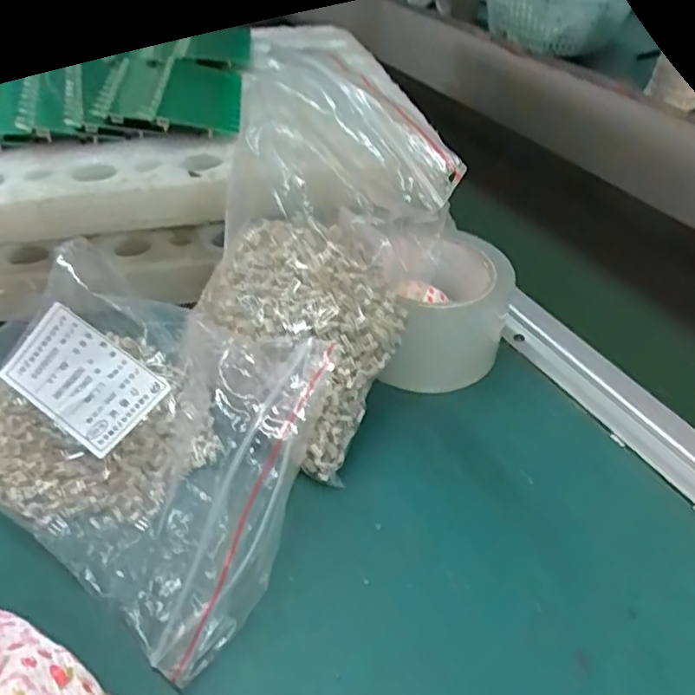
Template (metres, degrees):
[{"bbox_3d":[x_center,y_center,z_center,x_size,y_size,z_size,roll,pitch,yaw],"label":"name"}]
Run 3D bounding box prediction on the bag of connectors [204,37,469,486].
[{"bbox_3d":[-0.018,-0.041,0.328,0.103,0.178,0.126,-26,48,-28],"label":"bag of connectors"}]

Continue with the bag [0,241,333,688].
[{"bbox_3d":[-0.123,0.030,0.323,0.242,0.074,0.135,27,47,26],"label":"bag"}]

